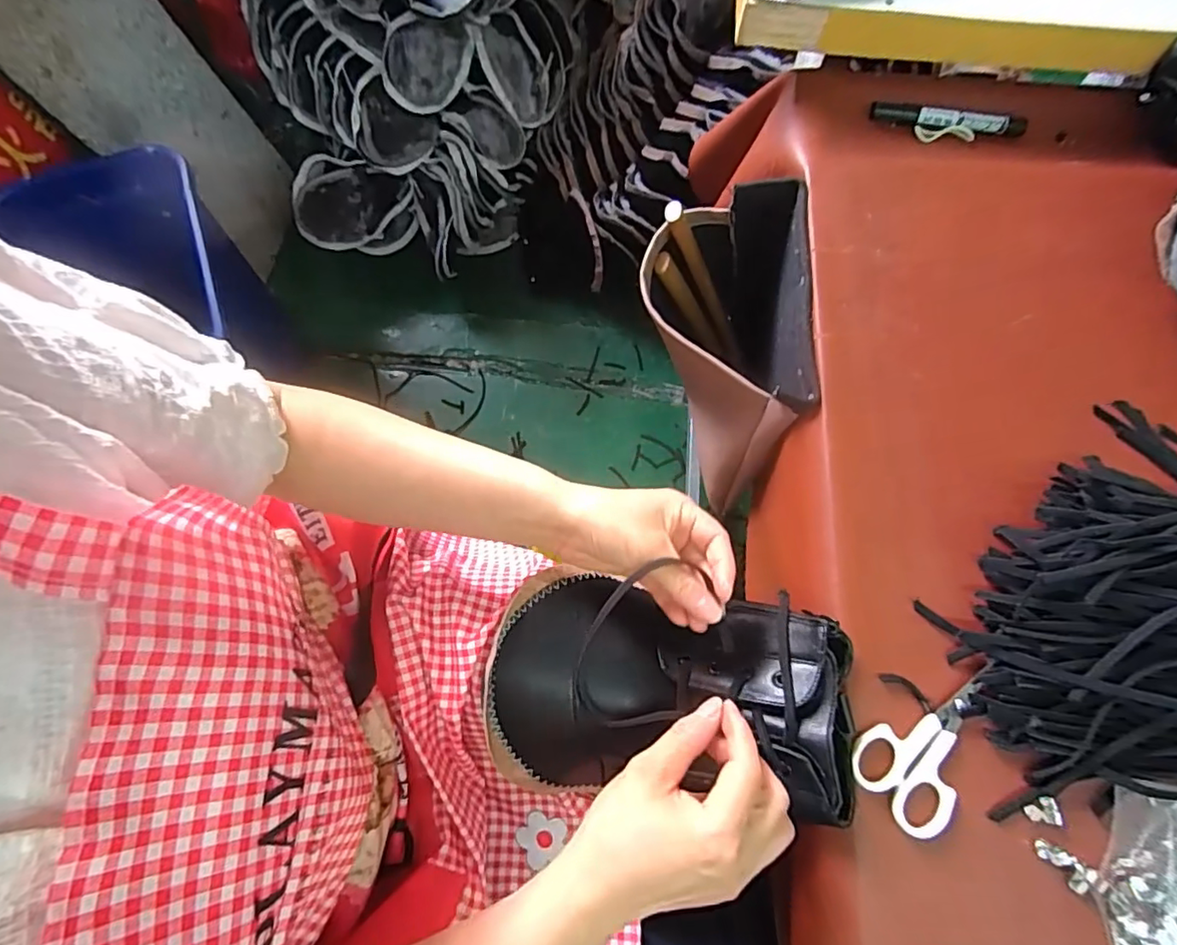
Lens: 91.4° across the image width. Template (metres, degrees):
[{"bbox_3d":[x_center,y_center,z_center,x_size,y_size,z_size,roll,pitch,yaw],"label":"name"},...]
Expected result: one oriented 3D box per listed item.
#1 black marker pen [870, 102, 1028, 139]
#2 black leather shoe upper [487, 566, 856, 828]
[{"bbox_3d":[0.324,-0.315,0.514,0.139,0.013,0.020,6,74,2],"label":"black marker pen"},{"bbox_3d":[0.045,0.139,0.374,0.226,0.063,0.137,-3,73,22],"label":"black leather shoe upper"}]

